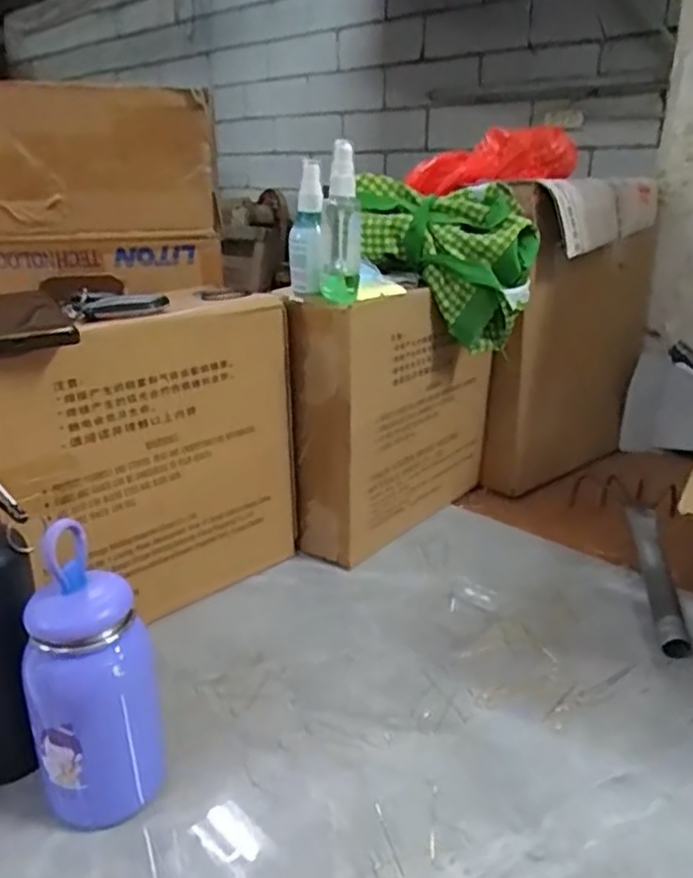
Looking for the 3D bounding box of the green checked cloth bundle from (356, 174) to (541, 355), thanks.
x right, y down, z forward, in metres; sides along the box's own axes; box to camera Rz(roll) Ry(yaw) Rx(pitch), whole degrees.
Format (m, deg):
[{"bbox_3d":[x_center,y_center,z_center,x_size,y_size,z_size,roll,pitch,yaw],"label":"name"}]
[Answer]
[{"bbox_3d":[0.097,-0.181,0.729,0.185,0.153,0.089,3,21,4],"label":"green checked cloth bundle"}]

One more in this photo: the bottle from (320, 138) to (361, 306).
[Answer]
[{"bbox_3d":[-0.005,-0.192,0.626,0.035,0.134,0.038,2,21,2],"label":"bottle"}]

